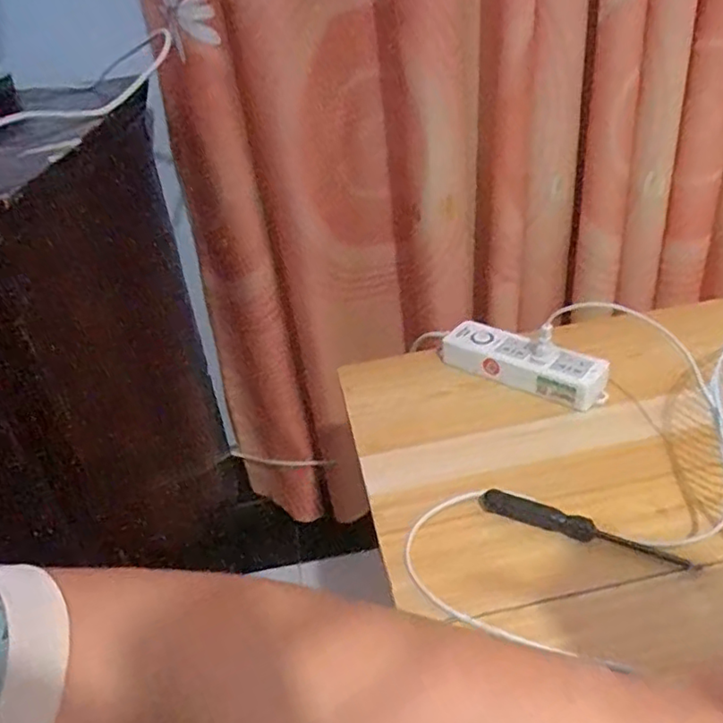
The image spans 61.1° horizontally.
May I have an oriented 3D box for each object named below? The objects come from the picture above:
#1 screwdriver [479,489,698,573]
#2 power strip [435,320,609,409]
[{"bbox_3d":[0.171,0.126,0.479,0.158,0.016,0.021,14,37,29],"label":"screwdriver"},{"bbox_3d":[0.167,-0.003,0.640,0.174,0.037,0.058,20,40,36],"label":"power strip"}]

